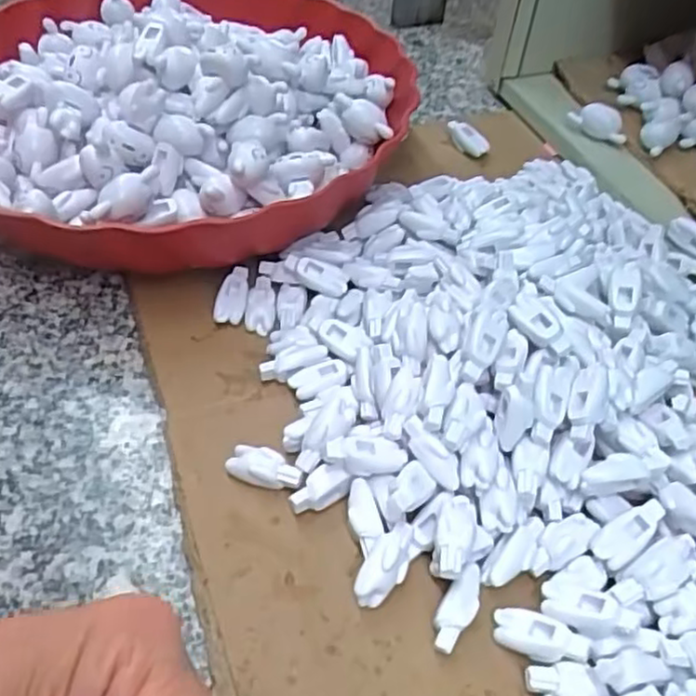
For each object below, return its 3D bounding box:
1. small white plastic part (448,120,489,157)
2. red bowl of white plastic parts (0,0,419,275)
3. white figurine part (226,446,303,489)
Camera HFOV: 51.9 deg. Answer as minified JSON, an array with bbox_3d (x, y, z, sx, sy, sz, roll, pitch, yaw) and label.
[{"bbox_3d":[0.068,-0.121,0.411,0.028,0.013,0.008,37,58,26],"label":"small white plastic part"},{"bbox_3d":[-0.085,-0.131,0.366,0.238,0.072,0.232,1,49,-1],"label":"red bowl of white plastic parts"},{"bbox_3d":[-0.030,0.044,0.260,0.028,0.009,0.012,14,50,10],"label":"white figurine part"}]

